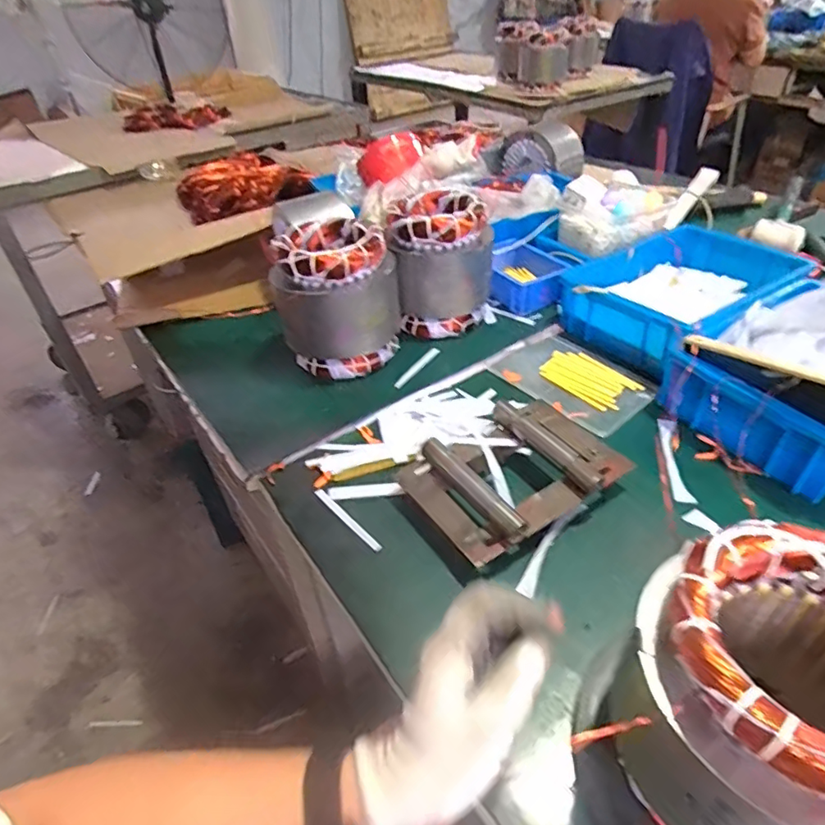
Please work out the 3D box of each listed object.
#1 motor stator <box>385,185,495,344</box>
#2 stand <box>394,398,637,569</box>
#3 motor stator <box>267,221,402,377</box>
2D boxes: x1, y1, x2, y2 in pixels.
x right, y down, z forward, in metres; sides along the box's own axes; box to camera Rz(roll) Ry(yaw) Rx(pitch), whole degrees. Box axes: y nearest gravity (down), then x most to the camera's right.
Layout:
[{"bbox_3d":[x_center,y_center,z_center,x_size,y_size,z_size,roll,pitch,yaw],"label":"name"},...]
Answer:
[{"bbox_3d":[0.040,-0.207,0.759,0.137,0.160,0.128,3,40,7],"label":"motor stator"},{"bbox_3d":[0.099,0.058,0.543,0.199,0.049,0.146,-24,44,-23],"label":"stand"},{"bbox_3d":[-0.090,-0.145,0.705,0.141,0.163,0.141,-2,40,1],"label":"motor stator"}]

